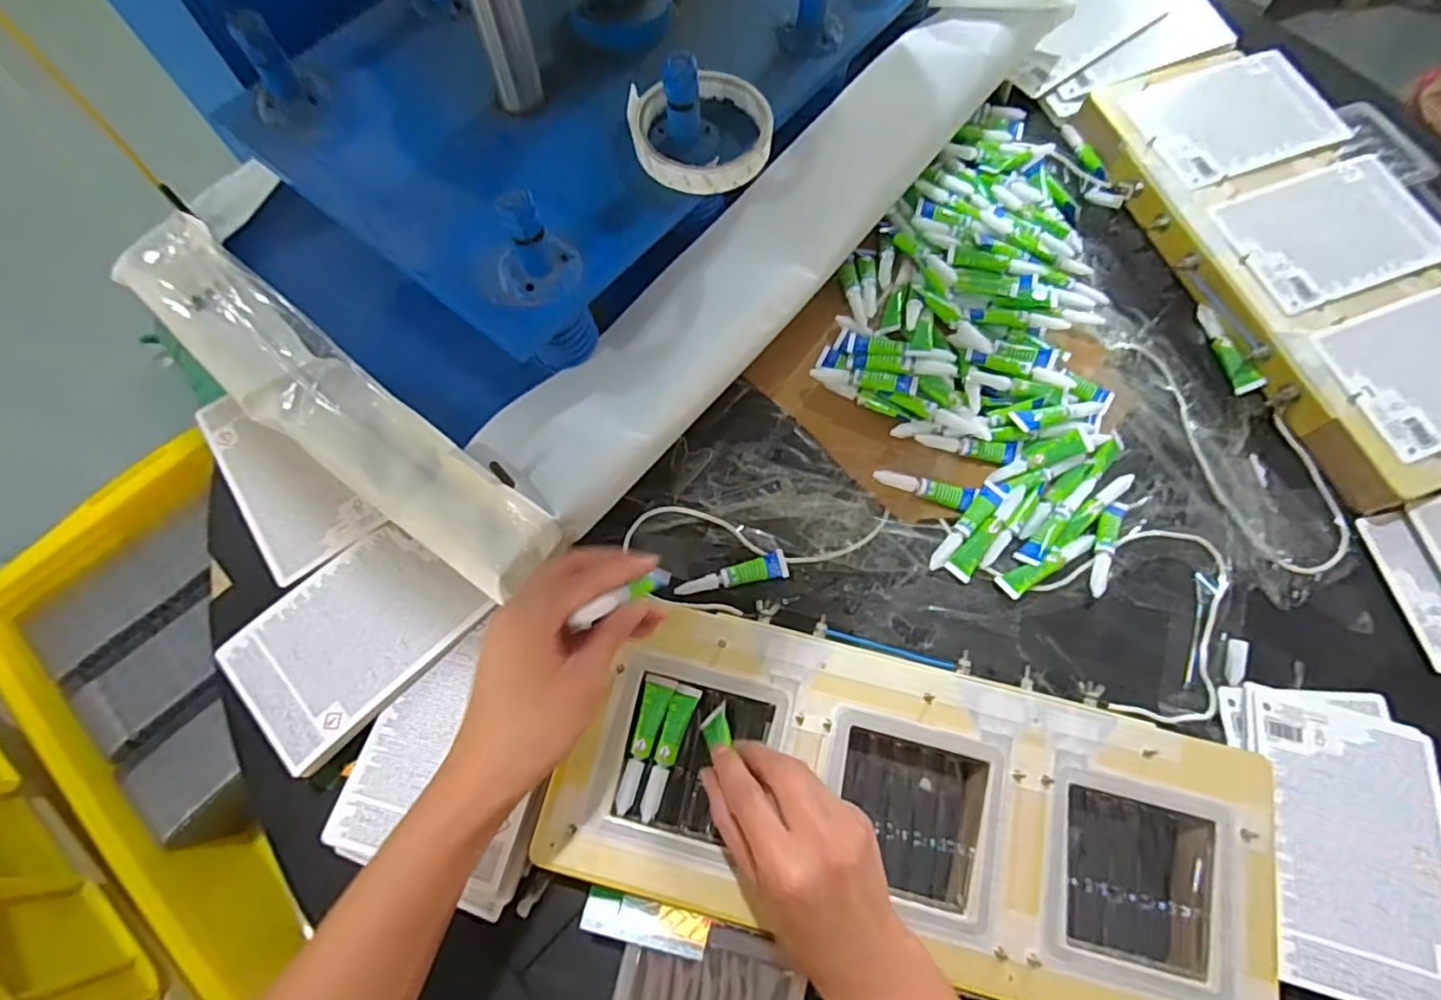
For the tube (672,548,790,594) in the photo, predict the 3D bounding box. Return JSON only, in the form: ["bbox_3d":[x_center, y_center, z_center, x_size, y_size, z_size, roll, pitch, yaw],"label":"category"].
[{"bbox_3d":[0.008,0.056,0.472,0.083,0.007,0.018,-15,70,-7],"label":"tube"}]

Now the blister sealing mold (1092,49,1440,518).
[{"bbox_3d":[0.494,-0.210,0.551,0.190,0.043,0.430,-18,71,-8],"label":"blister sealing mold"}]

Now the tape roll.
[{"bbox_3d":[-0.011,-0.236,0.419,0.087,0.014,0.087,1,69,-2],"label":"tape roll"}]

